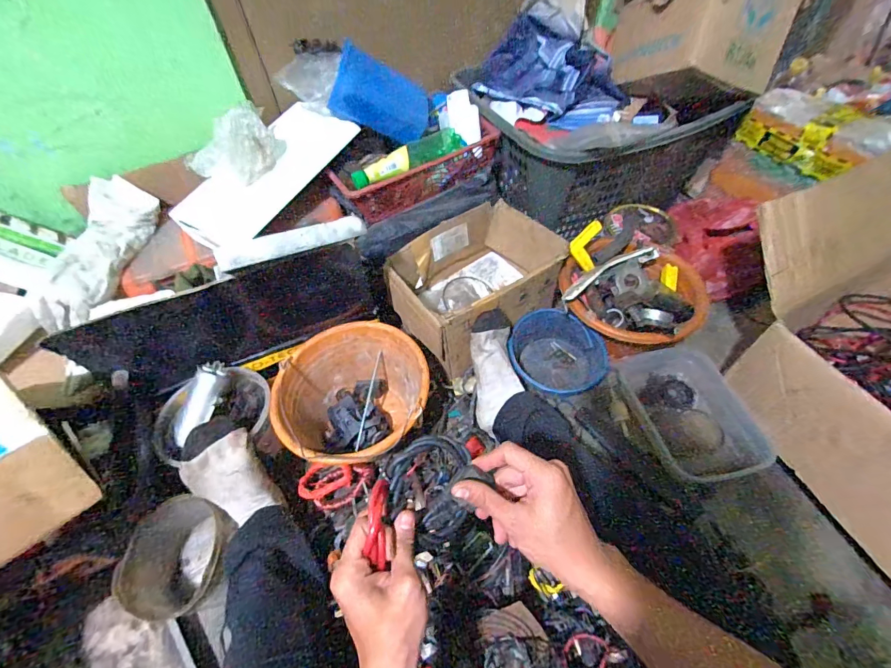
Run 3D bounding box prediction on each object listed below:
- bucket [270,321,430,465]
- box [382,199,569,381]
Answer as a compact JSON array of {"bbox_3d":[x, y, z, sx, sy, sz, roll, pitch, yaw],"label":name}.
[{"bbox_3d":[-0.153,0.127,0.723,0.253,0.166,0.234,-21,56,-11],"label":"bucket"},{"bbox_3d":[0.060,-0.100,0.812,0.323,0.141,0.246,-32,59,-19],"label":"box"}]

